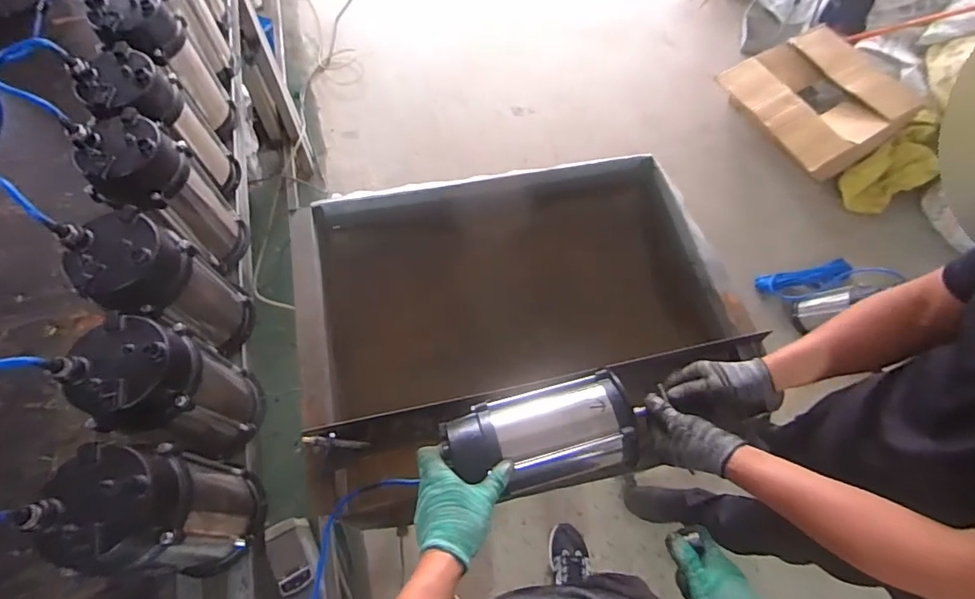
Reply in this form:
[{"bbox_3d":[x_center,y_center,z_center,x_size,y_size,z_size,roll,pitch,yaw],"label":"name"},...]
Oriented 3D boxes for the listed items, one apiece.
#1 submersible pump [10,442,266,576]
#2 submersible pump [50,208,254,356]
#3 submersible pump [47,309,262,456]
[{"bbox_3d":[-0.374,0.251,0.576,0.120,0.267,0.123,1,65,-2],"label":"submersible pump"},{"bbox_3d":[-0.451,-0.015,0.701,0.123,0.251,0.118,1,65,-2],"label":"submersible pump"},{"bbox_3d":[-0.401,0.127,0.650,0.116,0.269,0.135,27,67,10],"label":"submersible pump"}]

